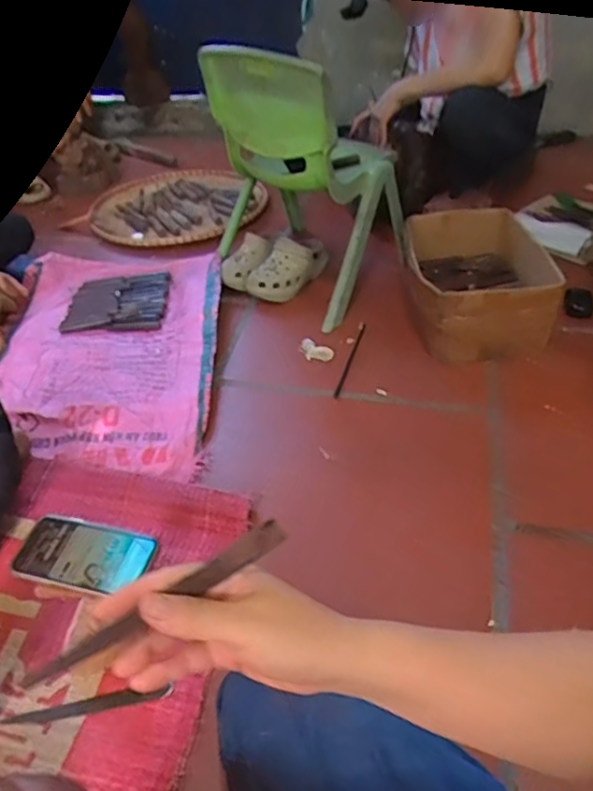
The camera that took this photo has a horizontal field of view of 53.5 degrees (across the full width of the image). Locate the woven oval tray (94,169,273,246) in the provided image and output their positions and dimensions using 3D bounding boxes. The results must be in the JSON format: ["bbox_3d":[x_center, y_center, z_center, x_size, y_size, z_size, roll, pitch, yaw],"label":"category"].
[{"bbox_3d":[-0.344,-0.547,1.691,0.490,0.040,0.488,-11,41,-7],"label":"woven oval tray"}]

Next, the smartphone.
[{"bbox_3d":[-0.232,0.174,0.642,0.147,0.011,0.077,6,42,13],"label":"smartphone"}]

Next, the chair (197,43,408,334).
[{"bbox_3d":[0.018,-0.446,1.194,0.288,0.473,0.355,-35,49,-30],"label":"chair"}]

